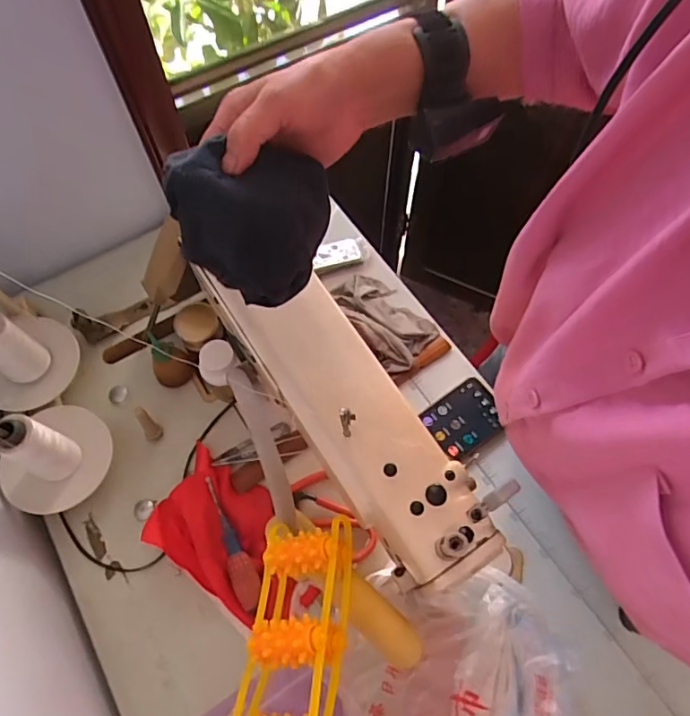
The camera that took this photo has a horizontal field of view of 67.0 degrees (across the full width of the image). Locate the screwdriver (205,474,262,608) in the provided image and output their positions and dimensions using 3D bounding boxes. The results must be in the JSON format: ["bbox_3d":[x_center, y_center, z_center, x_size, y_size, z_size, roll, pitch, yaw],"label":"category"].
[{"bbox_3d":[-0.128,0.202,0.578,0.029,0.019,0.148,-24,66,-12],"label":"screwdriver"}]

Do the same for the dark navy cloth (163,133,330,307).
[{"bbox_3d":[-0.069,-0.091,0.369,0.107,0.103,0.025,-1,28,-23],"label":"dark navy cloth"}]

